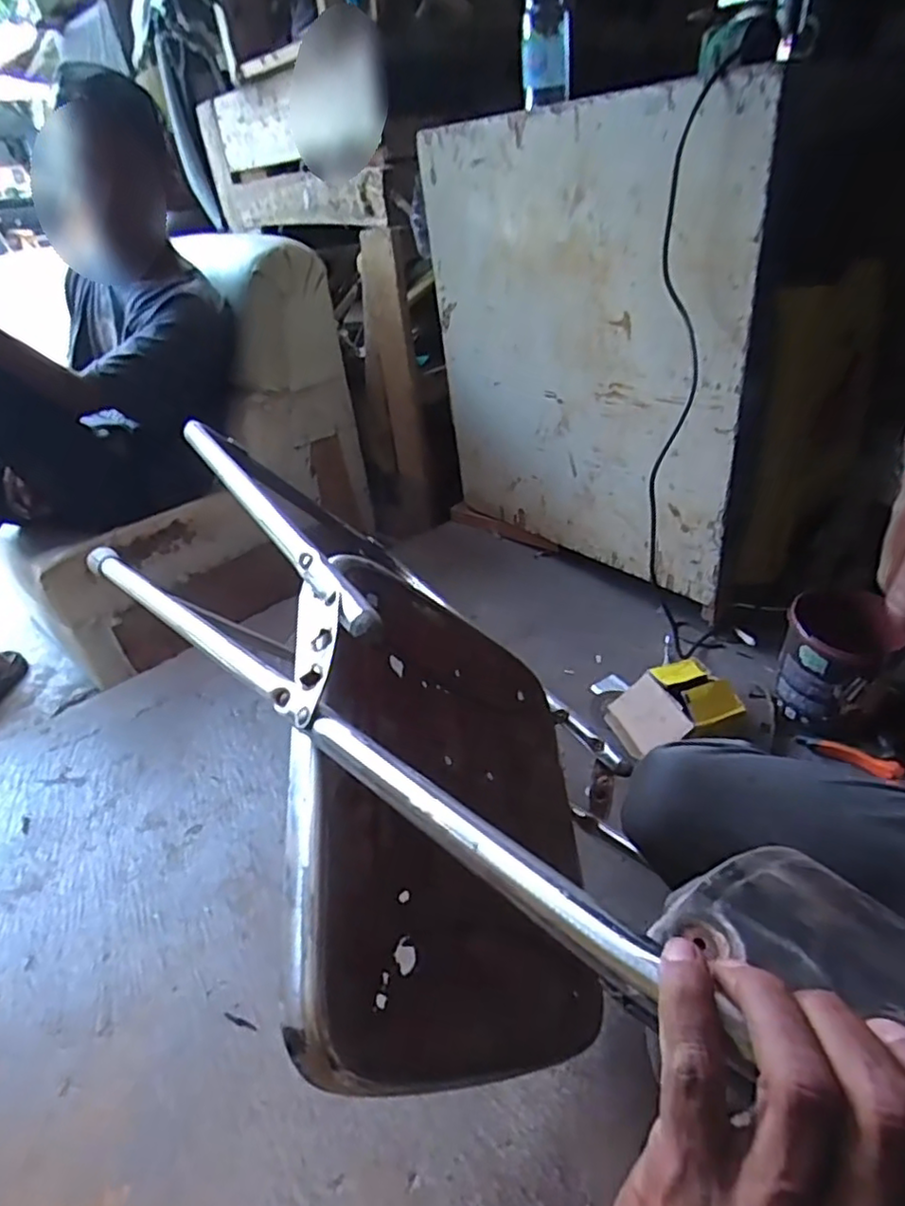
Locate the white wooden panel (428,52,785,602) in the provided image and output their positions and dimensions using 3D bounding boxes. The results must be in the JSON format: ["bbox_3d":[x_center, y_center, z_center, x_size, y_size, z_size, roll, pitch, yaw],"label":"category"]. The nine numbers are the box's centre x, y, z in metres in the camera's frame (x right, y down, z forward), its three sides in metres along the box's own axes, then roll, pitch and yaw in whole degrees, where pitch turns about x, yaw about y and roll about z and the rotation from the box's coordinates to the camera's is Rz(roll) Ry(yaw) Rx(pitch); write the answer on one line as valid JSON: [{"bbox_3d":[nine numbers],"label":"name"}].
[{"bbox_3d":[0.183,-0.377,1.047,0.039,0.673,0.596,-33,42,-30],"label":"white wooden panel"}]

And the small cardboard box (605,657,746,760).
[{"bbox_3d":[0.303,0.146,0.895,0.165,0.071,0.118,-15,37,-12],"label":"small cardboard box"}]

